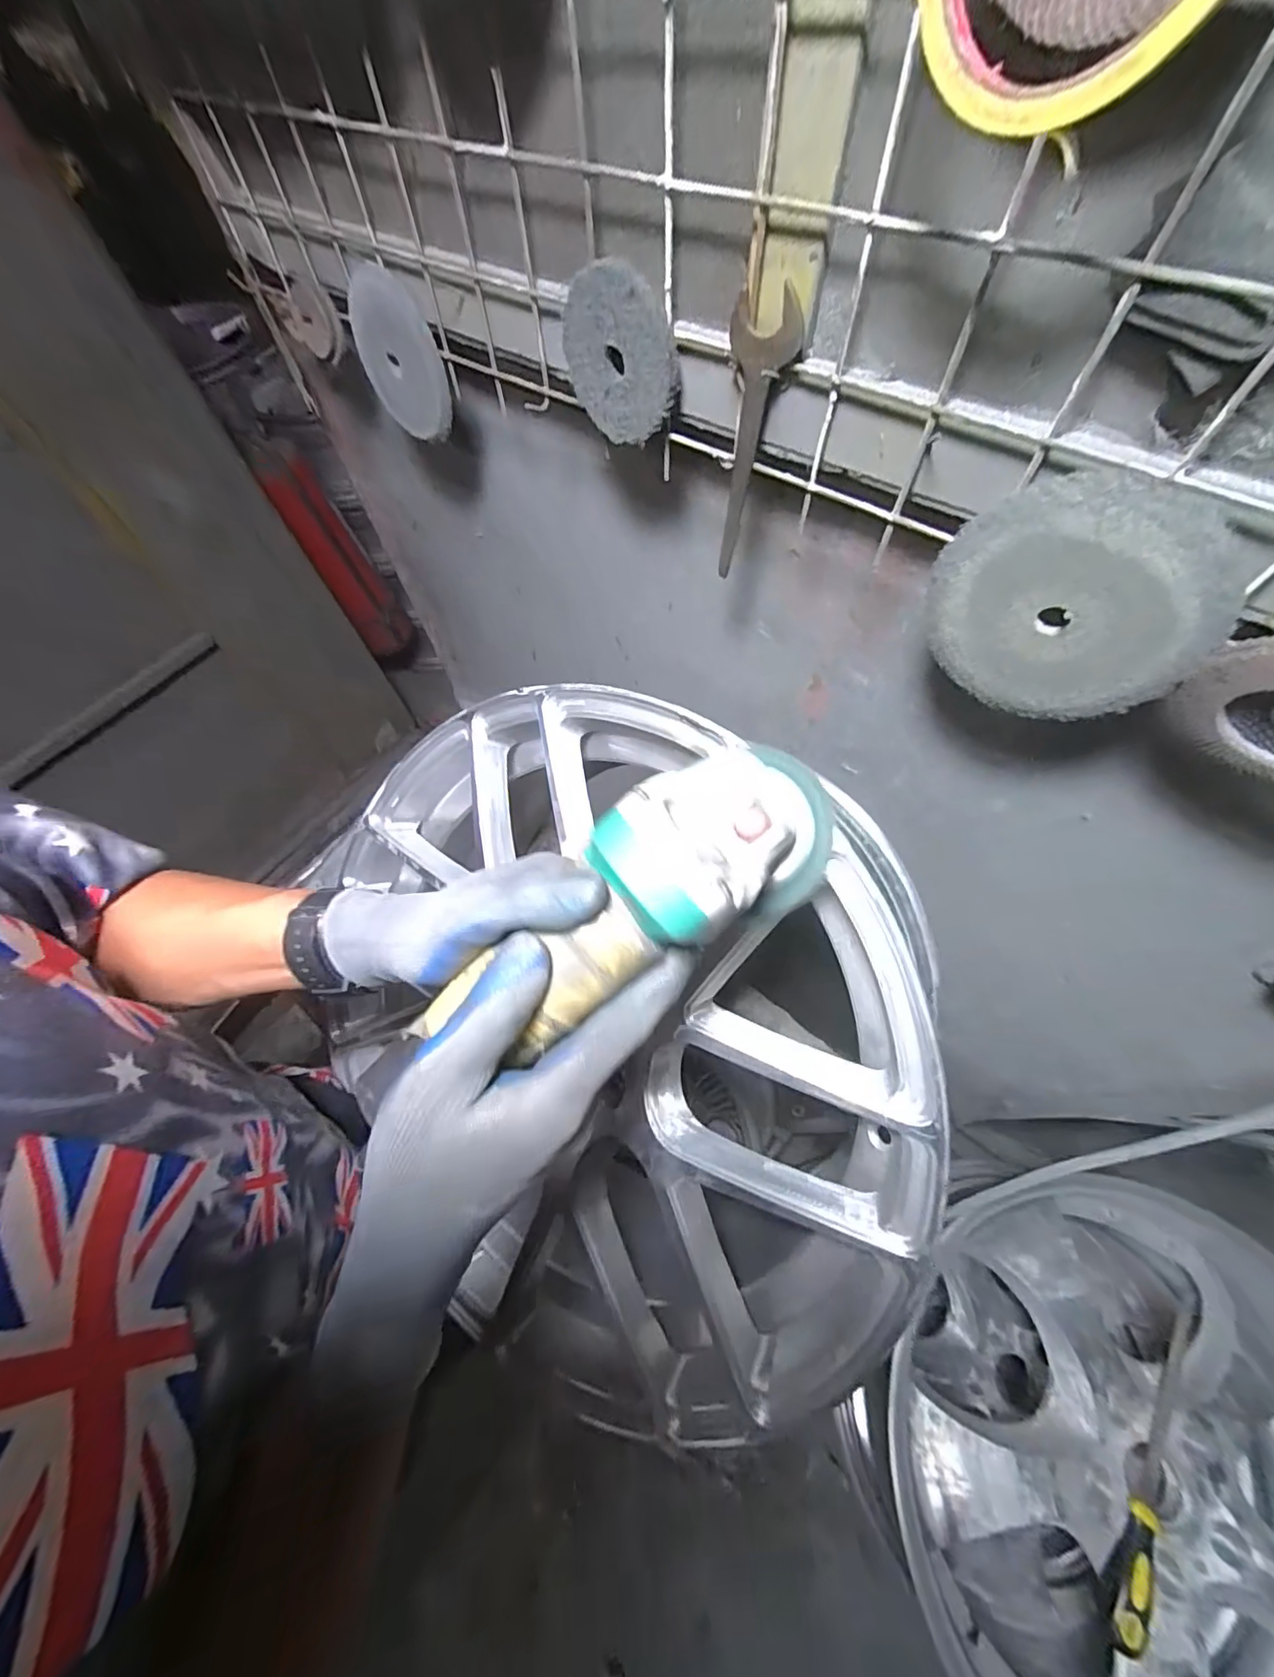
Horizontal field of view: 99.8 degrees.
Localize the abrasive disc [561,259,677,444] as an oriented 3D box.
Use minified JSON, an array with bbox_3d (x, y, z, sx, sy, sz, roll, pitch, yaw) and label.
[{"bbox_3d":[-0.012,-0.296,0.330,0.016,0.081,0.083,-39,66,-18],"label":"abrasive disc"}]

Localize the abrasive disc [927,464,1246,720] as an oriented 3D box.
[{"bbox_3d":[0.221,-0.117,0.280,0.124,0.125,0.014,38,69,21],"label":"abrasive disc"}]

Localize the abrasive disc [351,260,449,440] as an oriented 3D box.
[{"bbox_3d":[-0.194,-0.394,0.438,0.099,0.092,0.009,42,57,-9],"label":"abrasive disc"}]

